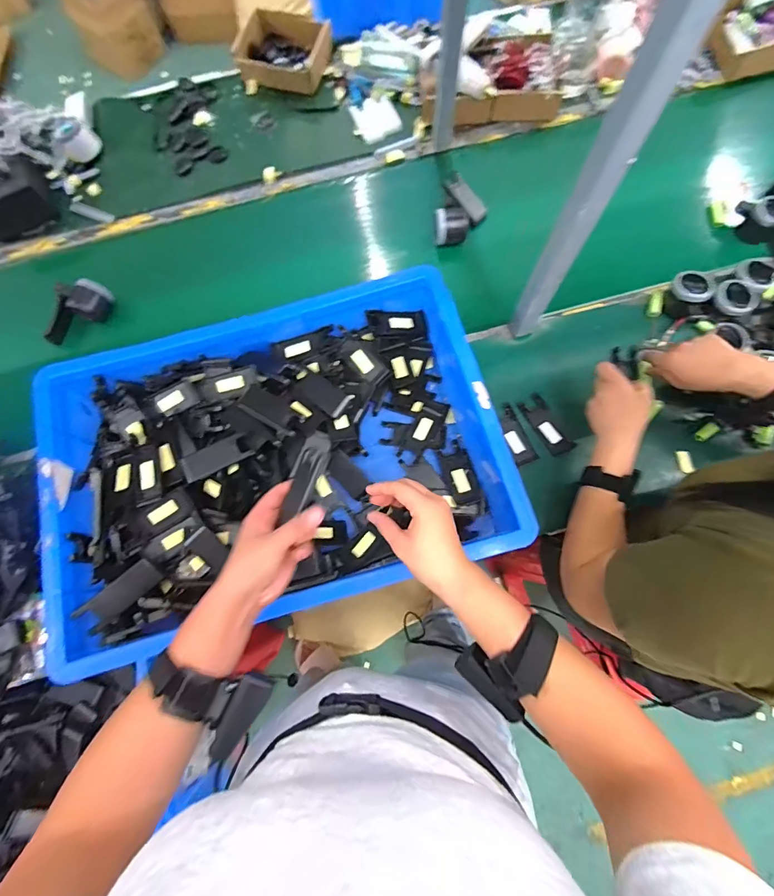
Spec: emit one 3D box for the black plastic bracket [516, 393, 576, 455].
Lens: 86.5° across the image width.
[{"bbox_3d":[0.254,-0.038,0.653,0.040,0.012,0.103,-30,77,-5],"label":"black plastic bracket"}]

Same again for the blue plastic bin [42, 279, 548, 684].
[{"bbox_3d":[-0.155,0.009,0.595,0.600,0.119,0.413,-14,76,-2],"label":"blue plastic bin"}]

